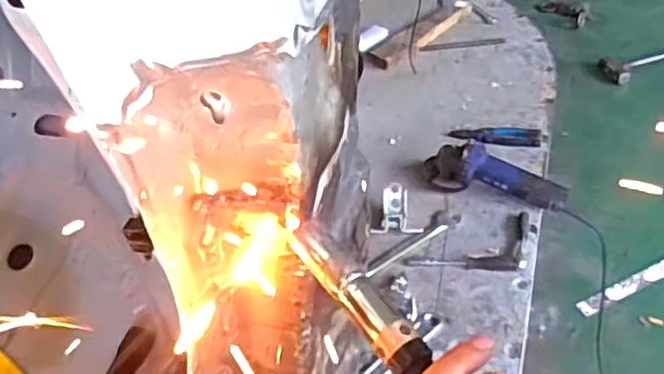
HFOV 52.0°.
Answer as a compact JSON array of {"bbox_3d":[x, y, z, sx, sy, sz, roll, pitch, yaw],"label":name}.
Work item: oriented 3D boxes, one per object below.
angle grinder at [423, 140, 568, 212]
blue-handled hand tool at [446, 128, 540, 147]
[{"bbox_3d":[0.328,-0.022,1.380,0.285,0.099,0.086,15,46,25],"label":"angle grinder"},{"bbox_3d":[0.370,-0.116,1.547,0.200,0.014,0.064,2,42,11],"label":"blue-handled hand tool"}]

